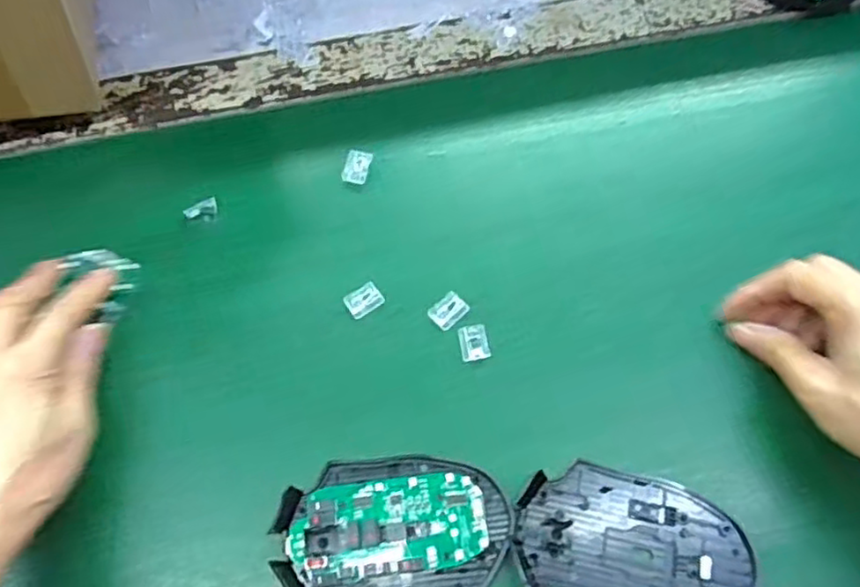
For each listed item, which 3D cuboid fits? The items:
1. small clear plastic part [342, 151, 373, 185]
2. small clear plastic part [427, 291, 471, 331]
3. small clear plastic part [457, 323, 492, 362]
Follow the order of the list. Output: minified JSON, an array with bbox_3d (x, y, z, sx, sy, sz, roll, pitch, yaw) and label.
[{"bbox_3d":[-0.047,-0.082,0.426,0.016,0.005,0.021,18,94,8],"label":"small clear plastic part"},{"bbox_3d":[0.011,0.010,0.381,0.022,0.004,0.016,-39,72,-14],"label":"small clear plastic part"},{"bbox_3d":[0.025,0.028,0.372,0.016,0.004,0.020,-11,67,-3],"label":"small clear plastic part"}]

